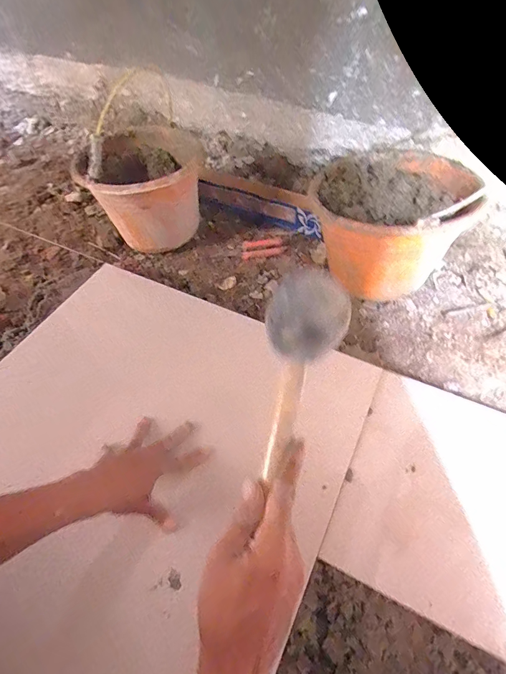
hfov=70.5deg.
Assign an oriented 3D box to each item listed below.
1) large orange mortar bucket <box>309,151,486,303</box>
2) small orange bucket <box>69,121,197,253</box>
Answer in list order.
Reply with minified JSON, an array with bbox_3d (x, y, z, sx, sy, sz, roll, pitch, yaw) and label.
[{"bbox_3d":[0.252,-0.207,0.694,0.254,0.217,0.248,-1,54,1],"label":"large orange mortar bucket"},{"bbox_3d":[-0.240,-0.327,0.829,0.247,0.209,0.277,-4,54,-1],"label":"small orange bucket"}]

